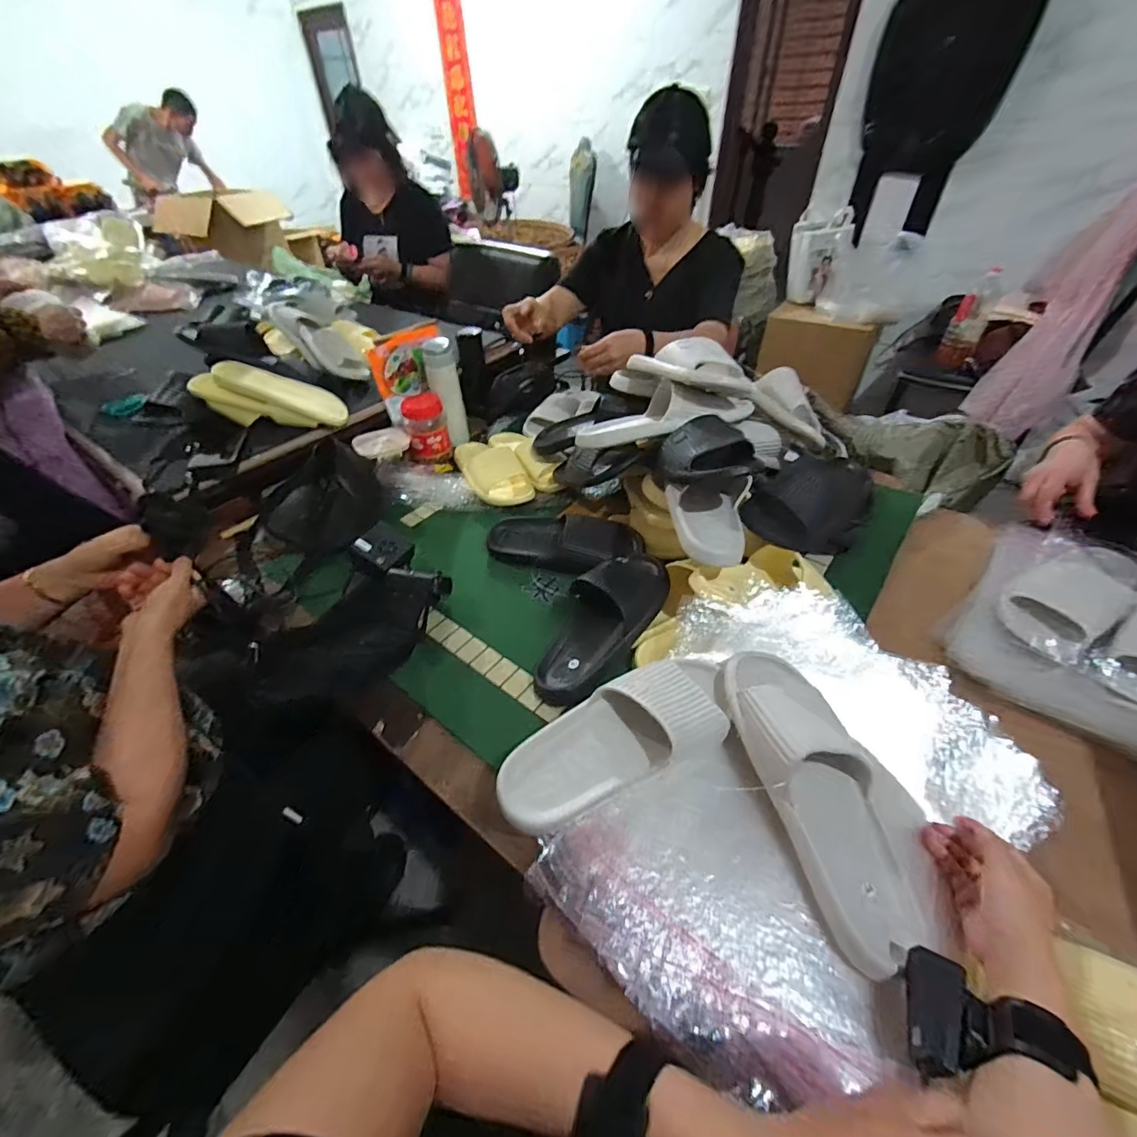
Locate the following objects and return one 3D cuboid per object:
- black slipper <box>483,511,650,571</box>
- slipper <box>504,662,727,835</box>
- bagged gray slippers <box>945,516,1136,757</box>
[{"bbox_3d":[-0.015,-0.041,0.804,0.264,0.062,0.092,2,42,22],"label":"black slipper"},{"bbox_3d":[0.055,0.170,0.501,0.271,0.060,0.107,-17,46,-15],"label":"slipper"},{"bbox_3d":[0.745,0.071,0.647,0.419,0.072,0.305,-34,52,-30],"label":"bagged gray slippers"}]

